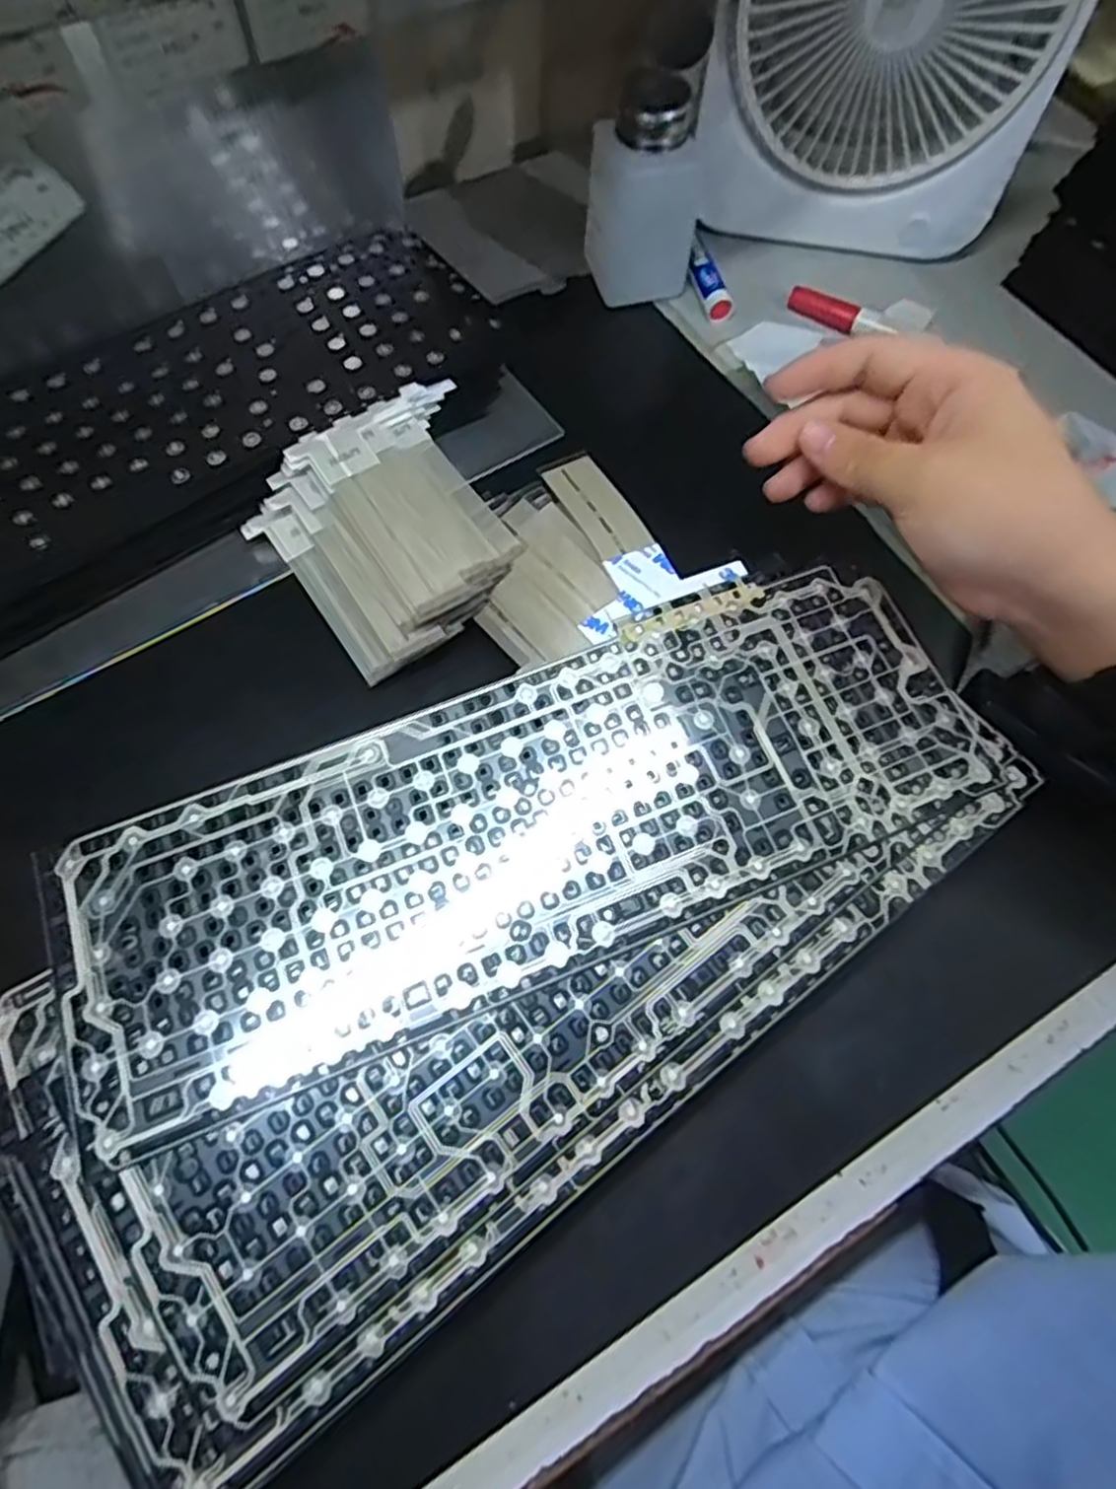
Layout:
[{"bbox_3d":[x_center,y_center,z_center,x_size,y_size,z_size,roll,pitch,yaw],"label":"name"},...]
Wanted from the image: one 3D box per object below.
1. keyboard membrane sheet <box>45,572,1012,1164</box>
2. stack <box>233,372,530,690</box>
[{"bbox_3d":[-0.006,0.026,0.294,0.356,0.005,0.119,-20,71,-9],"label":"keyboard membrane sheet"},{"bbox_3d":[-0.075,-0.108,0.361,0.117,0.028,0.119,-38,72,-17],"label":"stack"}]

